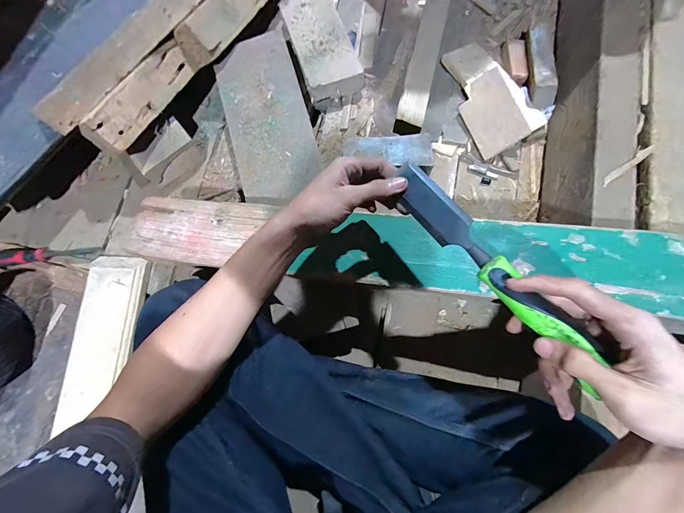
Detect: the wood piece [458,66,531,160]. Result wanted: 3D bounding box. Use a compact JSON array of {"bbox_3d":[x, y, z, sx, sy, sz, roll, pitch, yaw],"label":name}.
[{"bbox_3d":[0.269,-0.260,0.573,0.086,0.014,0.146,-25,76,30],"label":"wood piece"}]

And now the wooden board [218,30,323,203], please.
[{"bbox_3d":[-0.136,-0.257,0.565,0.142,0.011,0.335,-15,76,-2],"label":"wooden board"}]

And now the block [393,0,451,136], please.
[{"bbox_3d":[0.173,-0.423,0.649,0.056,0.038,0.394,13,78,9],"label":"block"}]

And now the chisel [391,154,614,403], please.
[{"bbox_3d":[0.125,-0.002,0.277,0.036,0.024,0.225,-34,63,-7],"label":"chisel"}]

